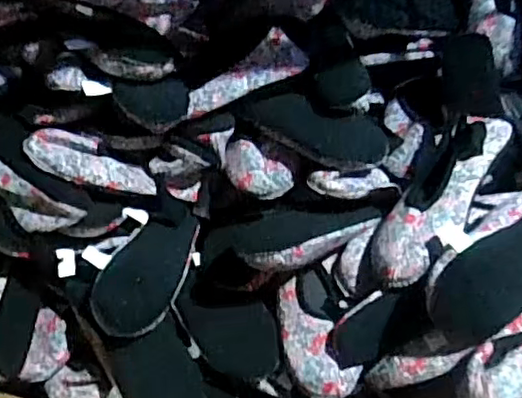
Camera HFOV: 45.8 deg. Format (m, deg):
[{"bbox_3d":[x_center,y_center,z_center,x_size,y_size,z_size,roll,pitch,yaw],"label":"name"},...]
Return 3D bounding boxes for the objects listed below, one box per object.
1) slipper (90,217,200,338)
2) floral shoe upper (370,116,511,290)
[{"bbox_3d":[-0.141,0.085,0.771,0.091,0.050,0.184,13,52,9],"label":"slipper"},{"bbox_3d":[0.212,-0.005,0.727,0.089,0.064,0.252,27,56,19],"label":"floral shoe upper"}]

